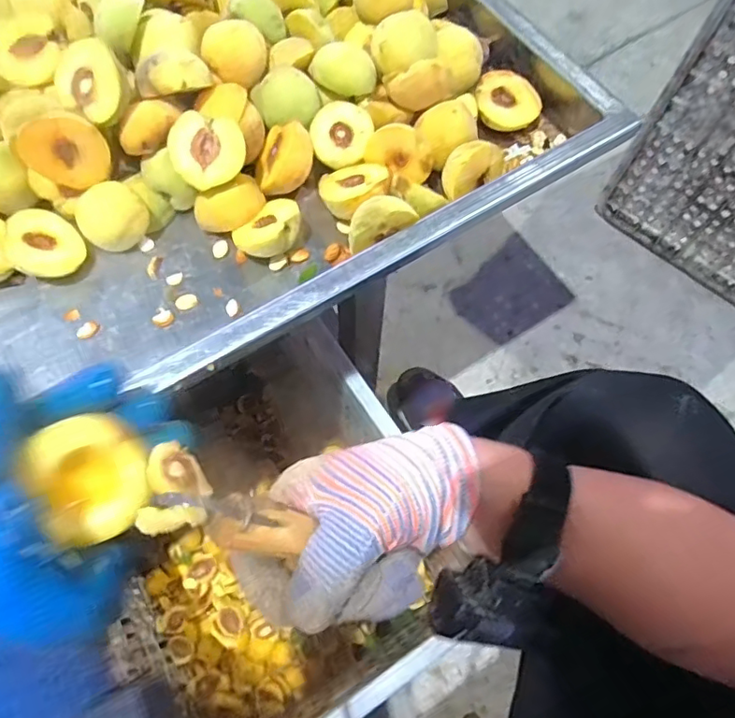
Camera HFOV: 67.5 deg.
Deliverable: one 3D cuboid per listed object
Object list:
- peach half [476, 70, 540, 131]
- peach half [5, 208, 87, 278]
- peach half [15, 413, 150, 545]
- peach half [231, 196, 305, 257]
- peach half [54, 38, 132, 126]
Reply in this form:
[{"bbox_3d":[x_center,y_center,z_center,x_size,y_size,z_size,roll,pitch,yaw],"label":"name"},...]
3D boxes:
[{"bbox_3d":[0.132,-0.242,0.521,0.056,0.025,0.057,-15,68,-7],"label":"peach half"},{"bbox_3d":[-0.262,-0.093,0.450,0.056,0.021,0.056,6,72,-20],"label":"peach half"},{"bbox_3d":[-0.131,0.055,0.265,0.044,0.028,0.053,-30,108,-16],"label":"peach half"},{"bbox_3d":[-0.081,-0.105,0.459,0.055,0.035,0.043,-36,72,-15],"label":"peach half"},{"bbox_3d":[-0.212,-0.218,0.436,0.059,0.029,0.056,-35,105,23],"label":"peach half"}]

